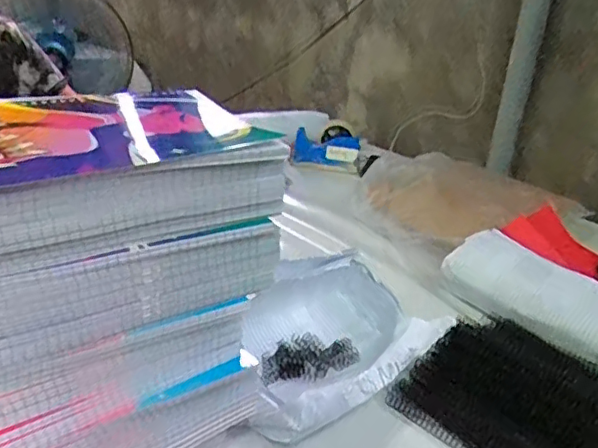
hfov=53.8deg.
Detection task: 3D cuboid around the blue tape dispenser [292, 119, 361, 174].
[{"bbox_3d":[0.068,-0.188,1.412,0.160,0.083,0.063,6,21,0],"label":"blue tape dispenser"}]

